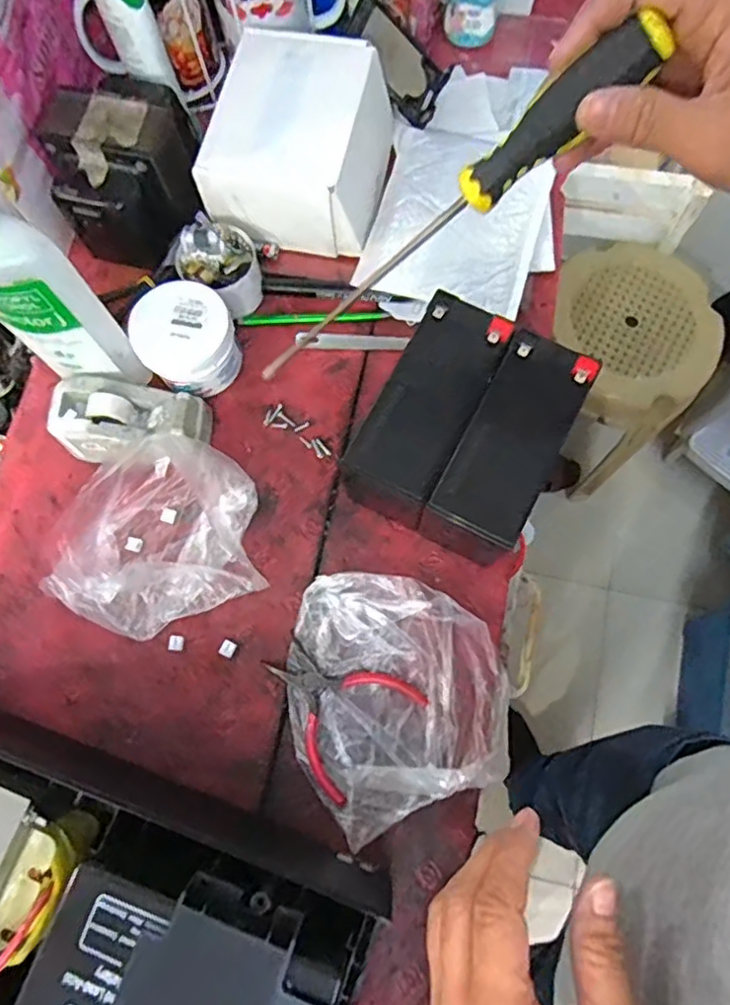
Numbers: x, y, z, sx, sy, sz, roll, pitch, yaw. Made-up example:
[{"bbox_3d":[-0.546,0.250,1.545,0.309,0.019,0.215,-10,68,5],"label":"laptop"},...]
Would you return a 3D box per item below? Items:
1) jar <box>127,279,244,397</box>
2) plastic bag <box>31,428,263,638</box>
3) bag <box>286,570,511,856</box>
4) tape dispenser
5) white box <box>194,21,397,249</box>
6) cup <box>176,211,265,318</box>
[{"bbox_3d":[-0.145,-0.132,0.518,0.075,0.060,0.073,0,75,1],"label":"jar"},{"bbox_3d":[-0.166,0.022,0.479,0.161,0.055,0.147,-6,75,0],"label":"plastic bag"},{"bbox_3d":[0.020,0.131,0.461,0.158,0.028,0.173,-26,76,-6],"label":"bag"},{"bbox_3d":[-0.187,-0.067,0.507,0.119,0.050,0.063,-2,75,1],"label":"tape dispenser"},{"bbox_3d":[-0.054,-0.308,0.544,0.139,0.081,0.164,11,75,4],"label":"white box"},{"bbox_3d":[-0.120,-0.195,0.527,0.063,0.068,0.067,0,75,1],"label":"cup"}]

